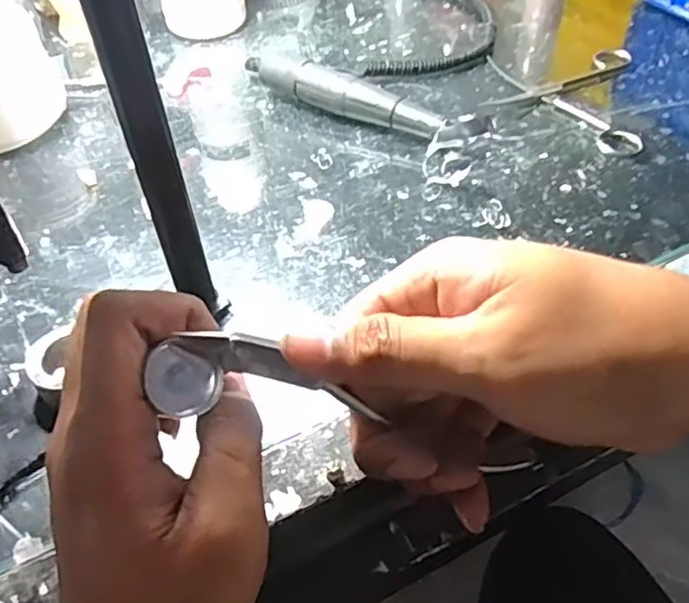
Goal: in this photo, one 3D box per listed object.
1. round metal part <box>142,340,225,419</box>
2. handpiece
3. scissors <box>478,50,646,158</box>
[{"bbox_3d":[-0.052,0.026,0.209,0.020,0.008,0.020,29,71,-21],"label":"round metal part"},{"bbox_3d":[-0.004,-0.141,0.455,0.159,0.028,0.021,24,53,21],"label":"handpiece"},{"bbox_3d":[0.150,-0.146,0.465,0.104,0.007,0.125,9,49,10],"label":"scissors"}]

